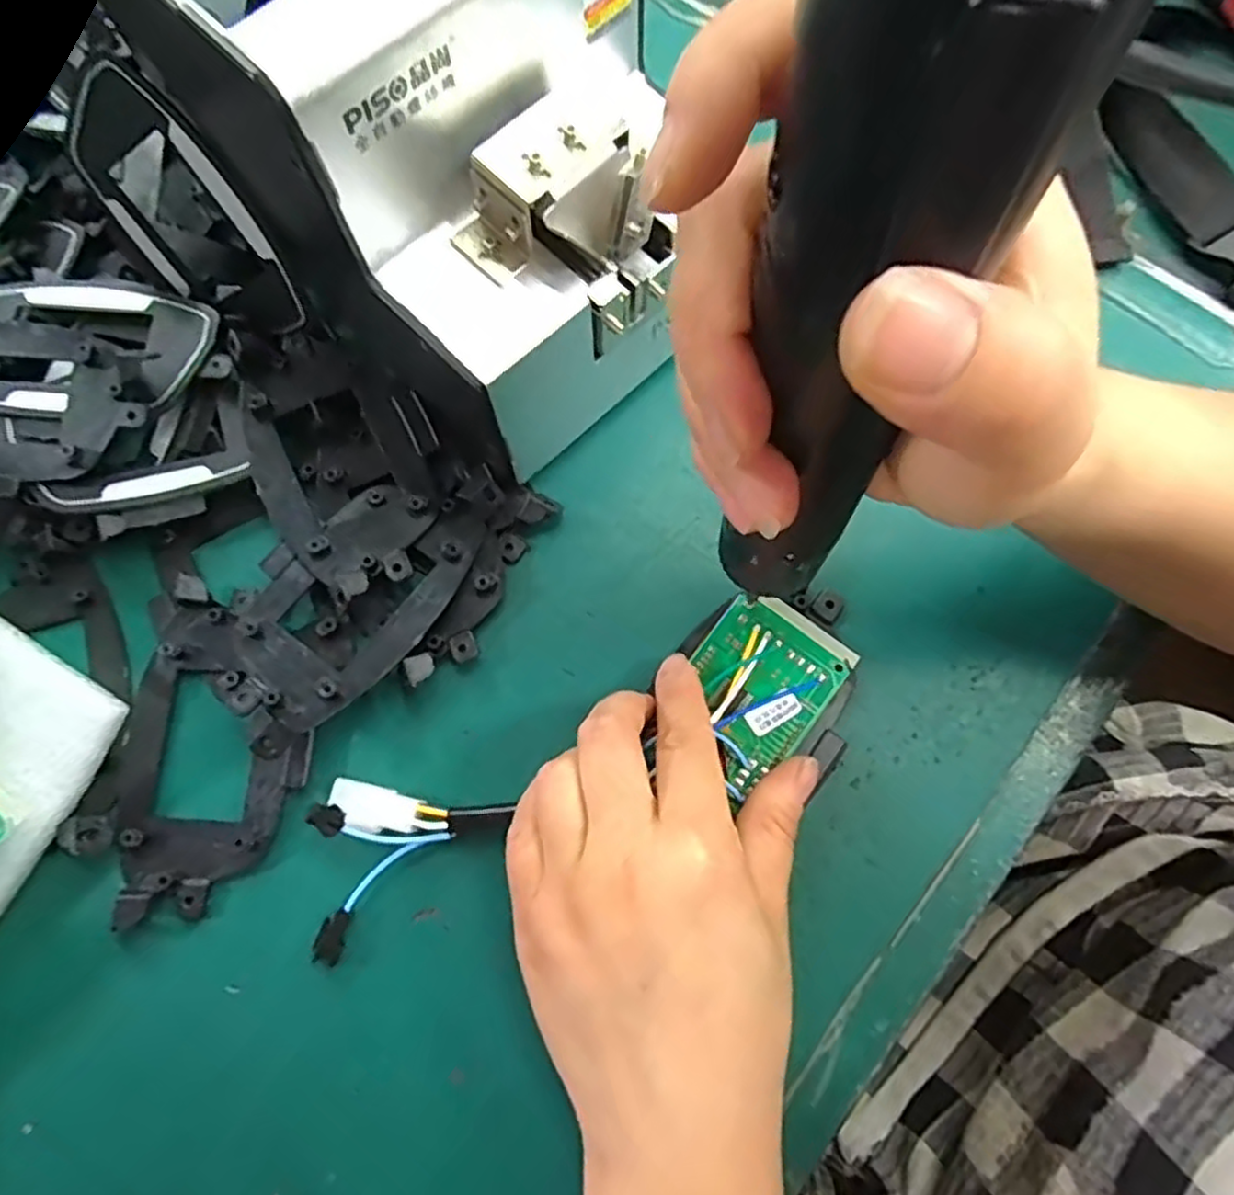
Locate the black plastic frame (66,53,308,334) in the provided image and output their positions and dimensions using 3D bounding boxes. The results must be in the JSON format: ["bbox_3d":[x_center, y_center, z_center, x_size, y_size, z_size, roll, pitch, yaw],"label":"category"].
[{"bbox_3d":[-0.167,-0.149,0.286,0.062,0.097,0.015,-9,40,29],"label":"black plastic frame"}]

